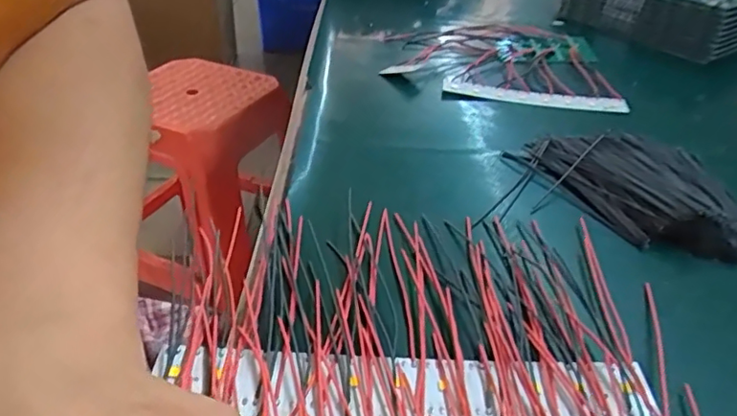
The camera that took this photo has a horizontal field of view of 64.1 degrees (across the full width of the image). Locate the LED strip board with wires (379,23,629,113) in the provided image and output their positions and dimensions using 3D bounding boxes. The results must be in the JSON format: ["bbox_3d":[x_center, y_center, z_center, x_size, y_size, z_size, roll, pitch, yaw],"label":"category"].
[{"bbox_3d":[0.131,-0.144,0.564,0.196,0.017,0.161,9,35,9],"label":"LED strip board with wires"}]

